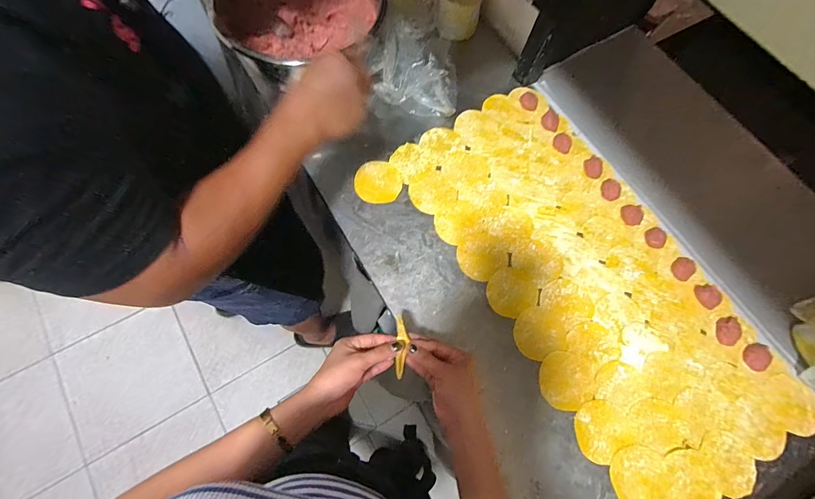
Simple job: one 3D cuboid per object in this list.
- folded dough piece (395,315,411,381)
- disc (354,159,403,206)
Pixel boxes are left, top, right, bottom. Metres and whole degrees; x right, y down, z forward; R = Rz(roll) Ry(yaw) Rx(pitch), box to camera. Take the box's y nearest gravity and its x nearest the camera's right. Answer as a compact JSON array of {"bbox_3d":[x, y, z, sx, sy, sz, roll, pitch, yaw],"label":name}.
[{"bbox_3d":[-0.006,0.124,0.461,0.017,0.022,0.079,3,76,-2],"label":"folded dough piece"},{"bbox_3d":[-0.051,-0.119,0.629,0.079,0.007,0.083,1,70,-2],"label":"disc"}]

